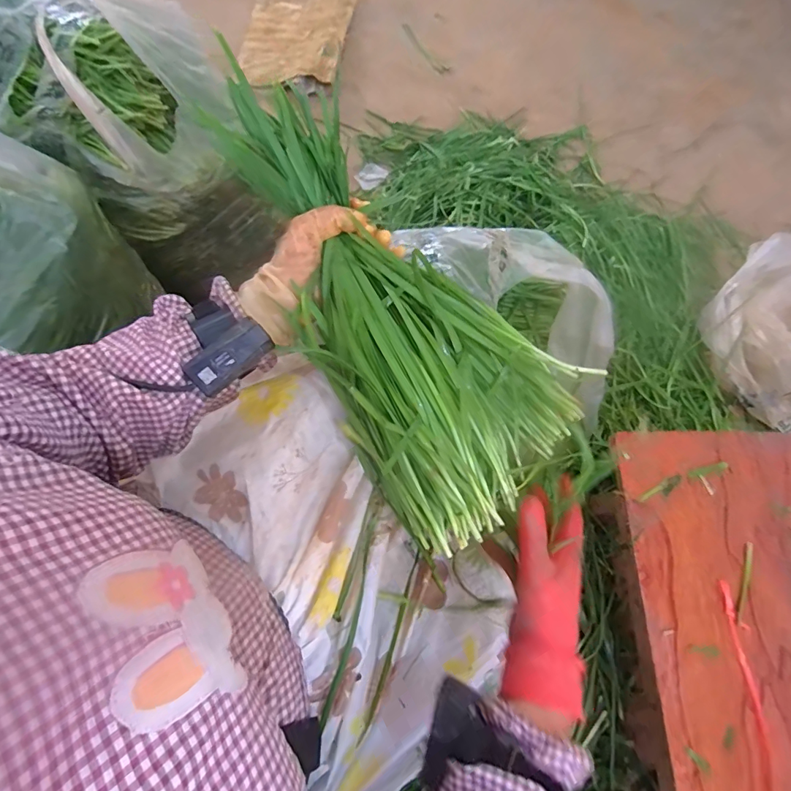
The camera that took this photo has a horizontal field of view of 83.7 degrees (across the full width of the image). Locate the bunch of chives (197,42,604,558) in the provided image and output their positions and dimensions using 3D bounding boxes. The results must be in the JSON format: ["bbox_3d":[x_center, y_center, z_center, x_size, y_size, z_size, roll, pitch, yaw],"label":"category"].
[{"bbox_3d":[0.012,-0.078,0.406,0.208,0.075,0.382,-33,87,-11],"label":"bunch of chives"}]

